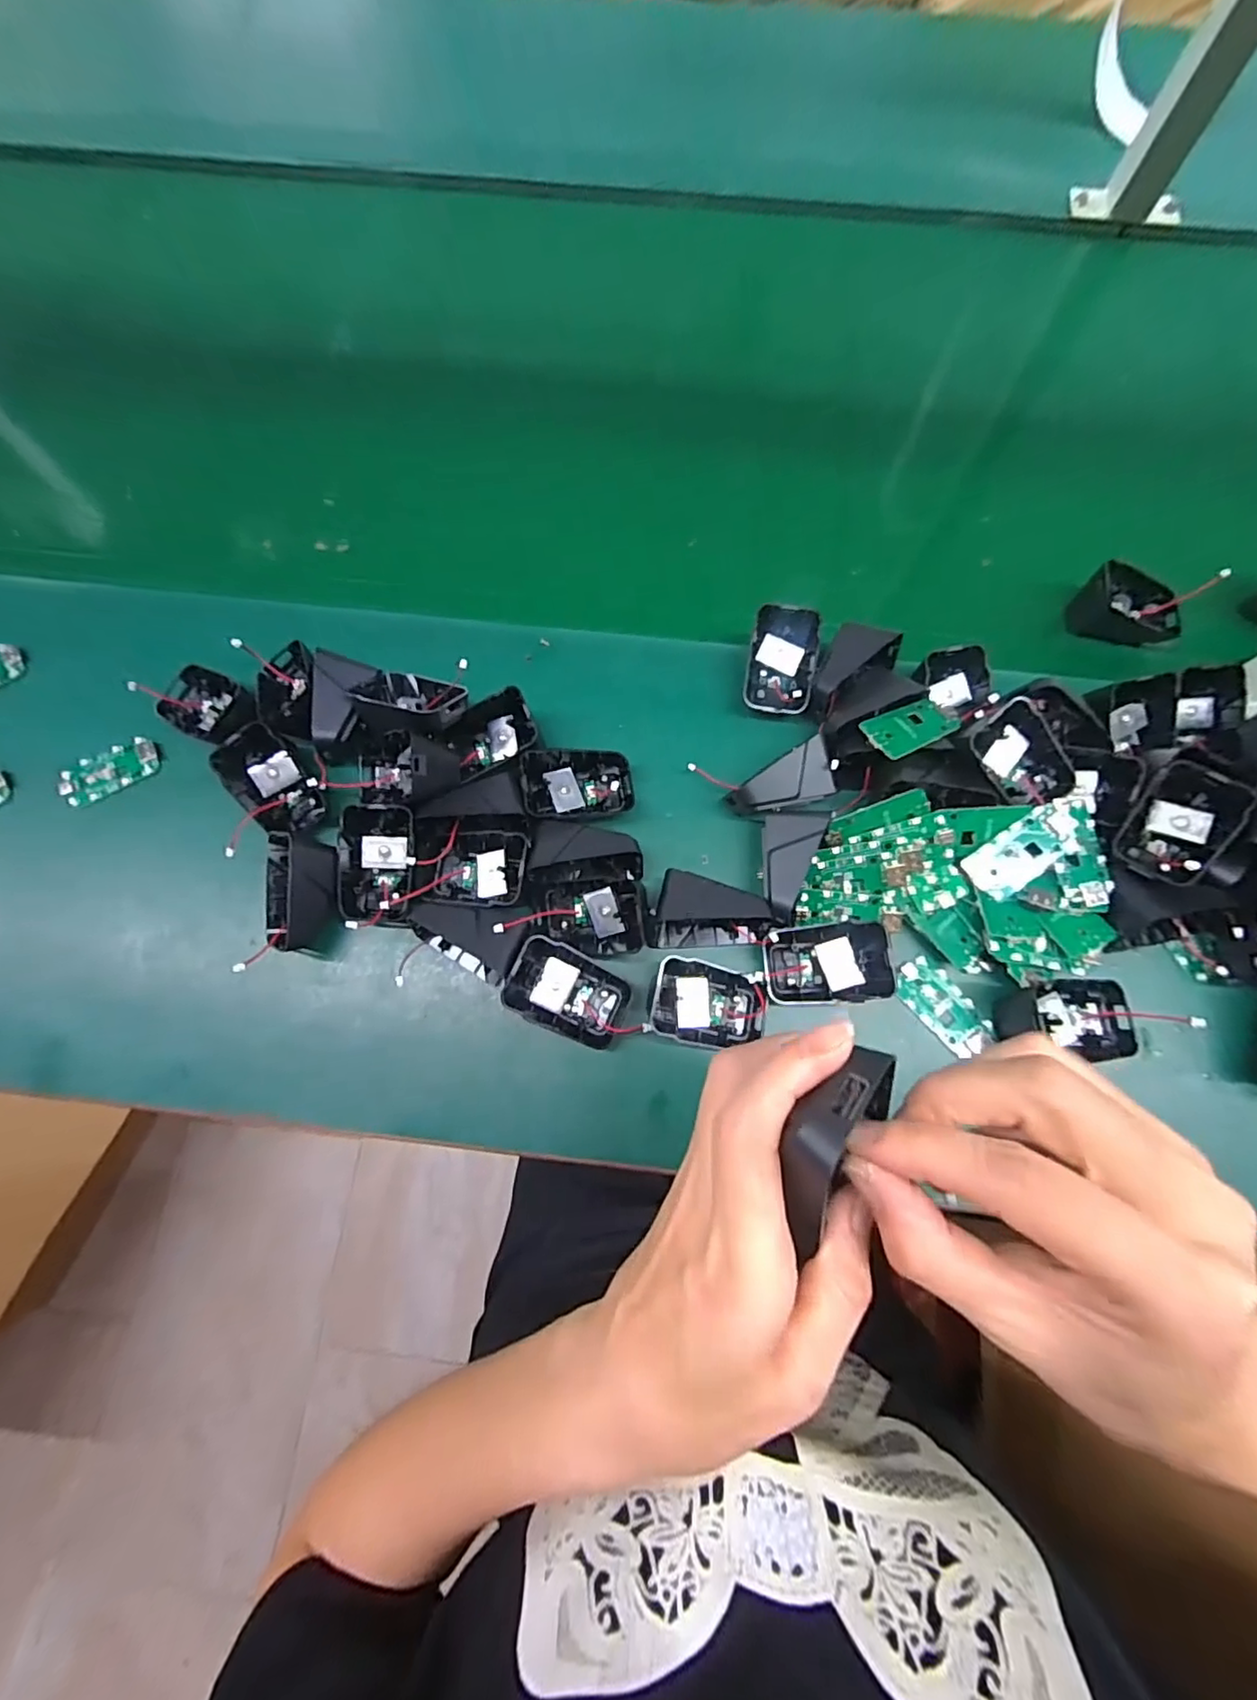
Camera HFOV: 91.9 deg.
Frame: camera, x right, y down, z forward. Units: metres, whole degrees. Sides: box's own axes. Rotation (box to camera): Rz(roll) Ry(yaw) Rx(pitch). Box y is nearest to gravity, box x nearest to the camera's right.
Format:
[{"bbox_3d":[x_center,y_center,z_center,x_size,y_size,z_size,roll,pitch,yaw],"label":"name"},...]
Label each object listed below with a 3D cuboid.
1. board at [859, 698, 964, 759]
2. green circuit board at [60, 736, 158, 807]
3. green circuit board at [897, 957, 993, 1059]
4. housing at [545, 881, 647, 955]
[{"bbox_3d":[0.174,-0.077,0.378,0.058,0.005,0.033,-24,62,-17],"label":"board"},{"bbox_3d":[-0.351,-0.053,0.413,0.062,0.007,0.030,-27,75,-7],"label":"green circuit board"},{"bbox_3d":[0.189,0.094,0.365,0.031,0.004,0.060,-38,77,-10],"label":"green circuit board"},{"bbox_3d":[-0.020,0.041,0.368,0.061,0.026,0.044,-5,73,-1],"label":"housing"}]

